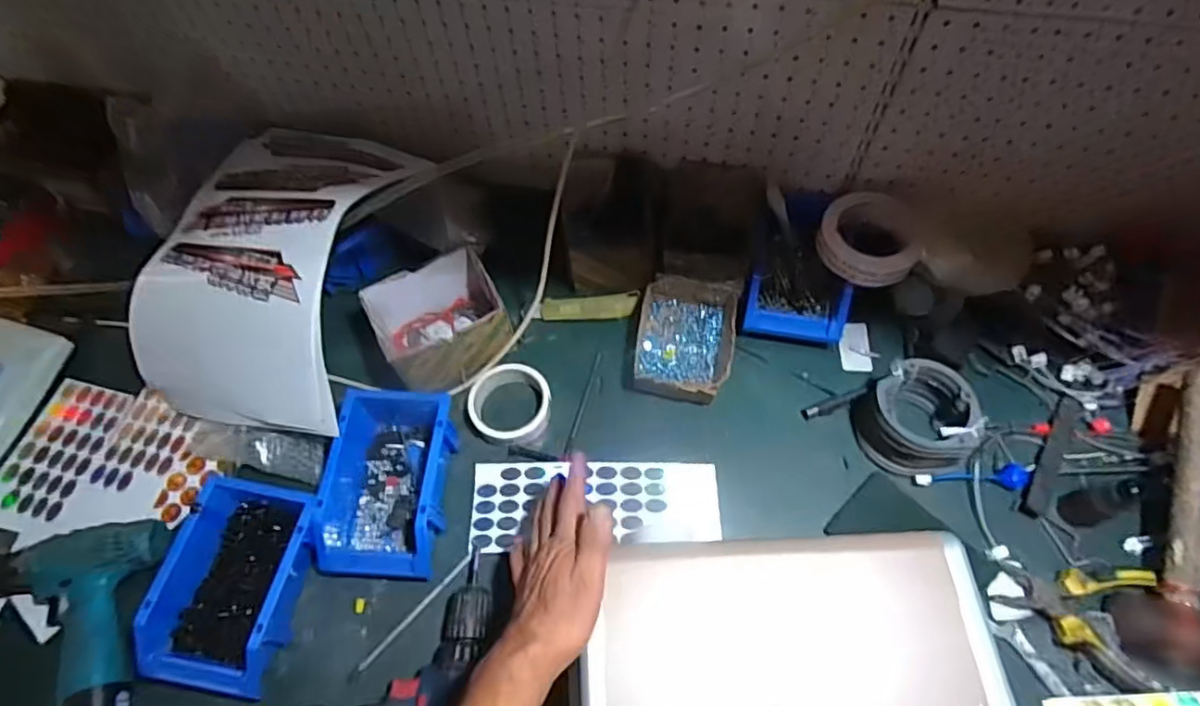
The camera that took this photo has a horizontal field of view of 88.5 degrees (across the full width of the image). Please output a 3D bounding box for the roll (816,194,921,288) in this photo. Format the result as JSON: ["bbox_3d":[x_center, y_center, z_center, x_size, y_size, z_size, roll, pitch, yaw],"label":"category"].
[{"bbox_3d":[0.304,-0.129,0.697,0.113,0.046,0.102,29,65,17],"label":"roll"}]

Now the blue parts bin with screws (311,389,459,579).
[{"bbox_3d":[-0.219,0.130,0.652,0.114,0.075,0.195,1,60,3],"label":"blue parts bin with screws"}]

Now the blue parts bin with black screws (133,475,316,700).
[{"bbox_3d":[-0.352,0.226,0.606,0.117,0.079,0.187,8,61,7],"label":"blue parts bin with black screws"}]

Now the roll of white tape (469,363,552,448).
[{"bbox_3d":[-0.102,0.059,0.707,0.090,0.031,0.088,-1,60,2],"label":"roll of white tape"}]

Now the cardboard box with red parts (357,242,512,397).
[{"bbox_3d":[-0.183,-0.032,0.724,0.140,0.095,0.113,-28,63,-13],"label":"cardboard box with red parts"}]

